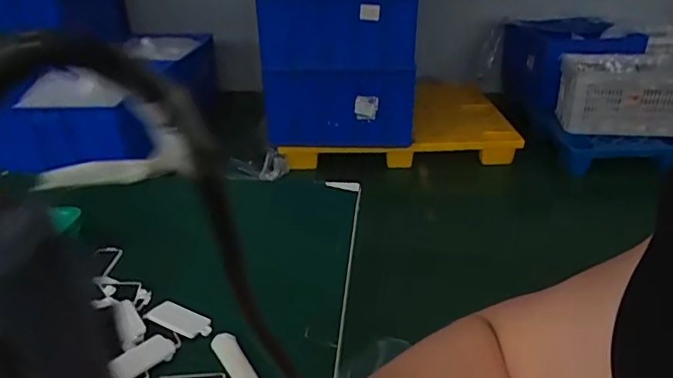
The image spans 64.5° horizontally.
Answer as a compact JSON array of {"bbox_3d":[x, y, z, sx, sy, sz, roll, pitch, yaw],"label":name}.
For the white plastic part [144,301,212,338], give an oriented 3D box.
[{"bbox_3d":[-0.159,0.133,0.550,0.069,0.010,0.033,11,29,22],"label":"white plastic part"}]

